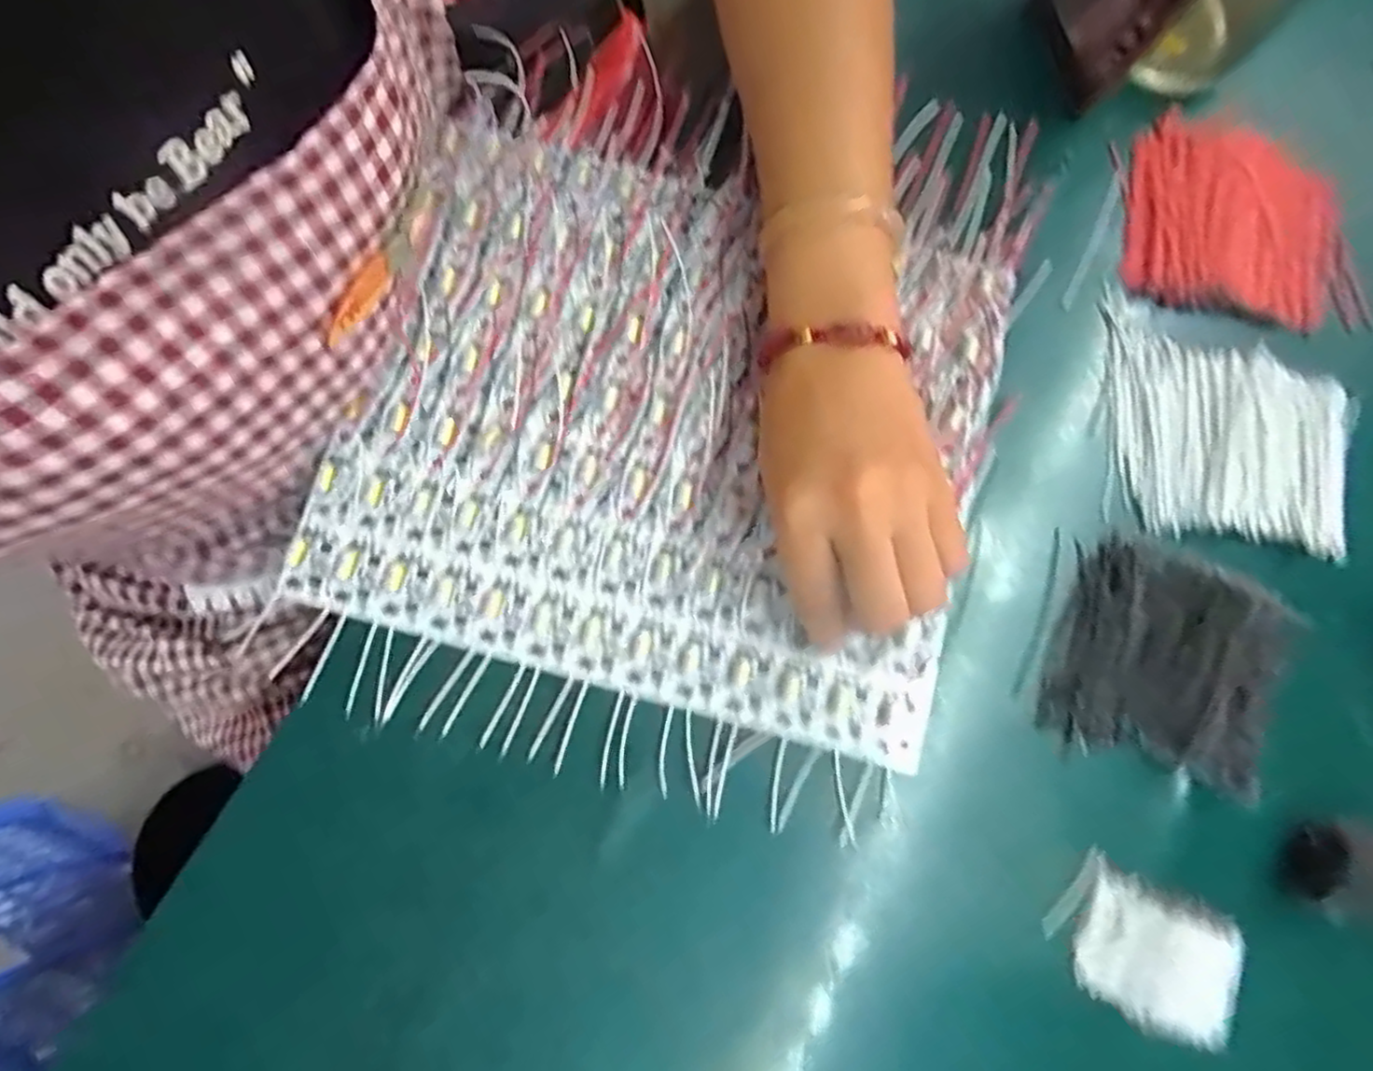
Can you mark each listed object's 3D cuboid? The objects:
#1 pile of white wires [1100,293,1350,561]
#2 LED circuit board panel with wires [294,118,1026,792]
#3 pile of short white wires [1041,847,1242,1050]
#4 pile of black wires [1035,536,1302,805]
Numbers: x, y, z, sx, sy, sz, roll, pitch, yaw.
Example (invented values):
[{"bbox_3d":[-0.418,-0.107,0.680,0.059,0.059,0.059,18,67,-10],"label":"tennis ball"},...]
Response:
[{"bbox_3d":[0.258,-0.051,0.342,0.114,0.008,0.105,11,79,2],"label":"pile of white wires"},{"bbox_3d":[-0.001,-0.077,0.341,0.285,0.010,0.302,16,82,1],"label":"LED circuit board panel with wires"},{"bbox_3d":[0.190,0.171,0.300,0.069,0.025,0.051,28,80,5],"label":"pile of short white wires"},{"bbox_3d":[0.214,0.054,0.320,0.089,0.022,0.097,15,79,3],"label":"pile of black wires"}]

